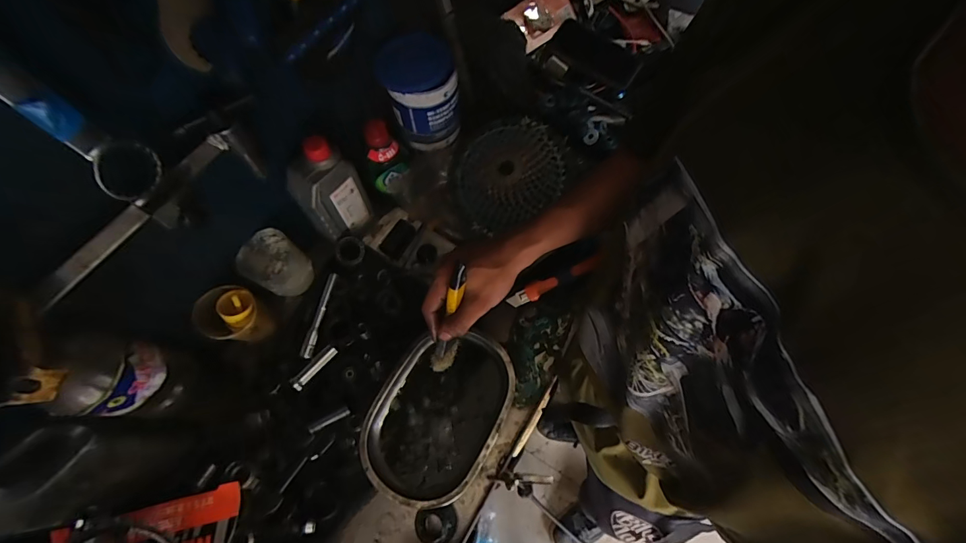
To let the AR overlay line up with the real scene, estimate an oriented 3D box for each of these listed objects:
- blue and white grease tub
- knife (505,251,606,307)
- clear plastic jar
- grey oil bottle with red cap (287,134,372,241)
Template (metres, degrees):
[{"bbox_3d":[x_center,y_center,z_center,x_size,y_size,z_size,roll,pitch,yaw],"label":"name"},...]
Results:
[{"bbox_3d":[-0.083,-0.257,0.585,0.090,0.128,0.096,-1,67,3],"label":"blue and white grease tub"},{"bbox_3d":[0.104,0.012,0.577,0.147,0.012,0.021,-27,67,8],"label":"knife"},{"bbox_3d":[-0.284,-0.006,0.569,0.066,0.089,0.072,-1,67,3],"label":"clear plastic jar"},{"bbox_3d":[-0.209,-0.107,0.561,0.085,0.153,0.045,-38,70,-13],"label":"grey oil bottle with red cap"}]

